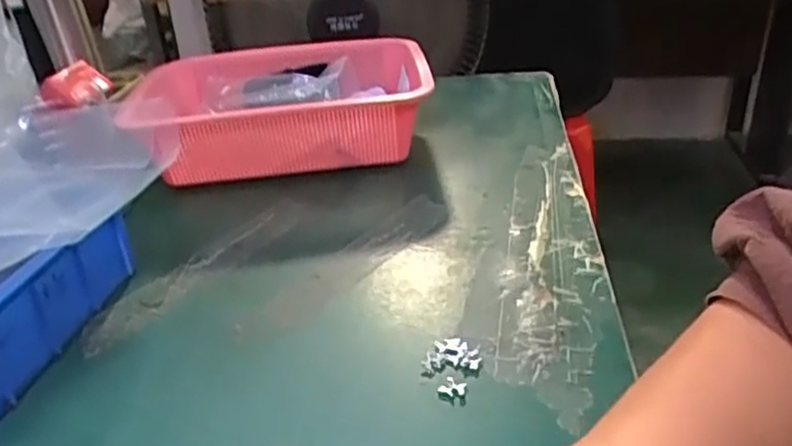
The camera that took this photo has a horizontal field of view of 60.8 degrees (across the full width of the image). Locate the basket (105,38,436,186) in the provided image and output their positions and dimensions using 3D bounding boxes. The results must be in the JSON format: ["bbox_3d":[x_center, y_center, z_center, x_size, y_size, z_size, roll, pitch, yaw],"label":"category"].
[{"bbox_3d":[-0.116,-0.114,0.703,0.285,0.098,0.202,-6,29,-1],"label":"basket"}]

